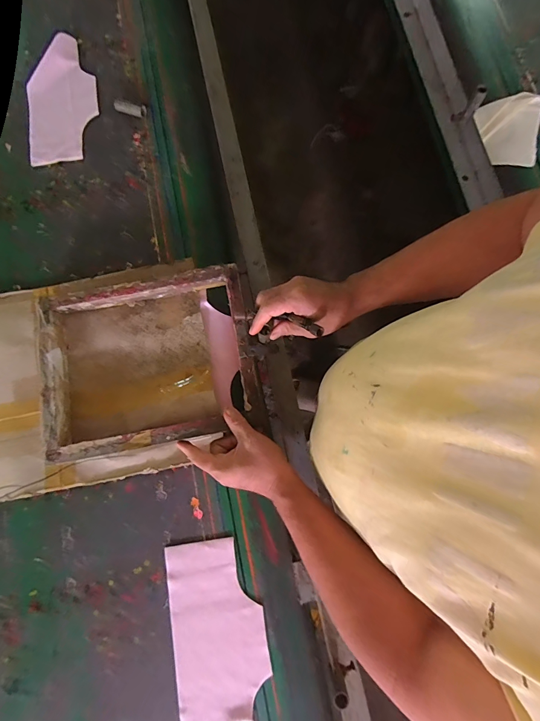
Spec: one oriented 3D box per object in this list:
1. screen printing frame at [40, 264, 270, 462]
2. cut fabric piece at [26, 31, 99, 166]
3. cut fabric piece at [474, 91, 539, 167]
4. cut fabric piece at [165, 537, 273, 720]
[{"bbox_3d":[-0.188,0.004,0.550,0.329,0.052,0.278,-10,80,-1],"label":"screen printing frame"},{"bbox_3d":[-0.414,-0.521,0.678,0.133,0.008,0.281,-9,80,-4],"label":"cut fabric piece"},{"bbox_3d":[0.437,-0.429,0.624,0.116,0.014,0.143,13,80,3],"label":"cut fabric piece"},{"bbox_3d":[-0.072,0.414,0.498,0.130,0.011,0.279,-10,80,-1],"label":"cut fabric piece"}]

